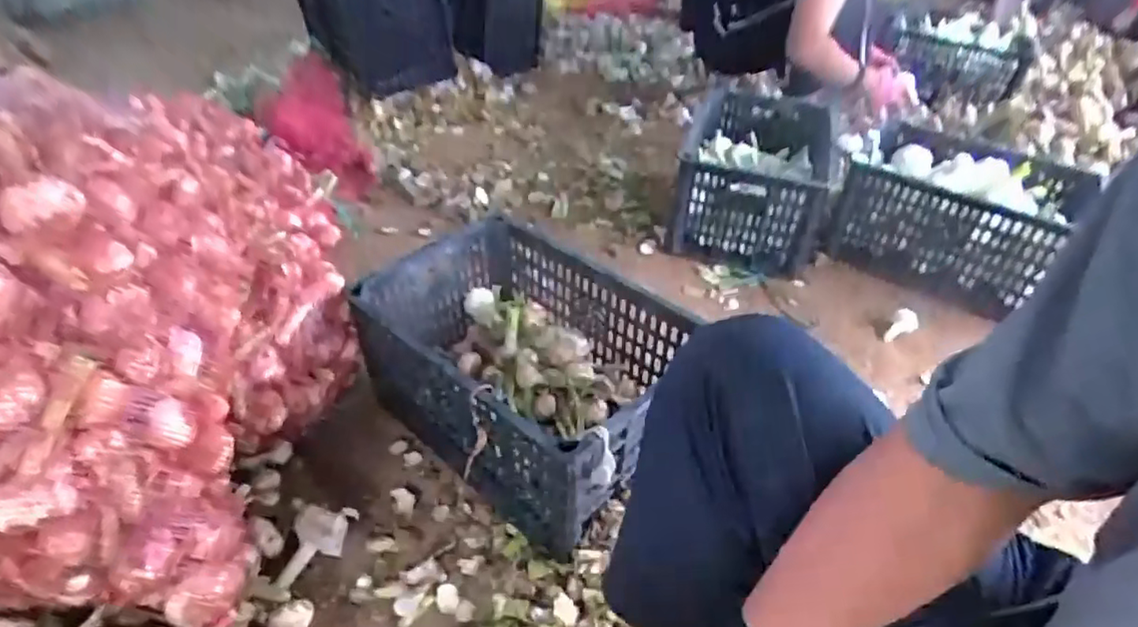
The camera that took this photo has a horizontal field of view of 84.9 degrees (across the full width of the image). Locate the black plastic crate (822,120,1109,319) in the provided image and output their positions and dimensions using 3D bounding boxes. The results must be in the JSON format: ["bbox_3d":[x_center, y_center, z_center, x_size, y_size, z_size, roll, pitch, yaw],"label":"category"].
[{"bbox_3d":[0.875,-0.258,1.391,0.402,0.201,0.535,26,44,26],"label":"black plastic crate"}]

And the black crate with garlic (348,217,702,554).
[{"bbox_3d":[-0.061,0.072,0.928,0.467,0.227,0.315,32,46,31],"label":"black crate with garlic"}]

